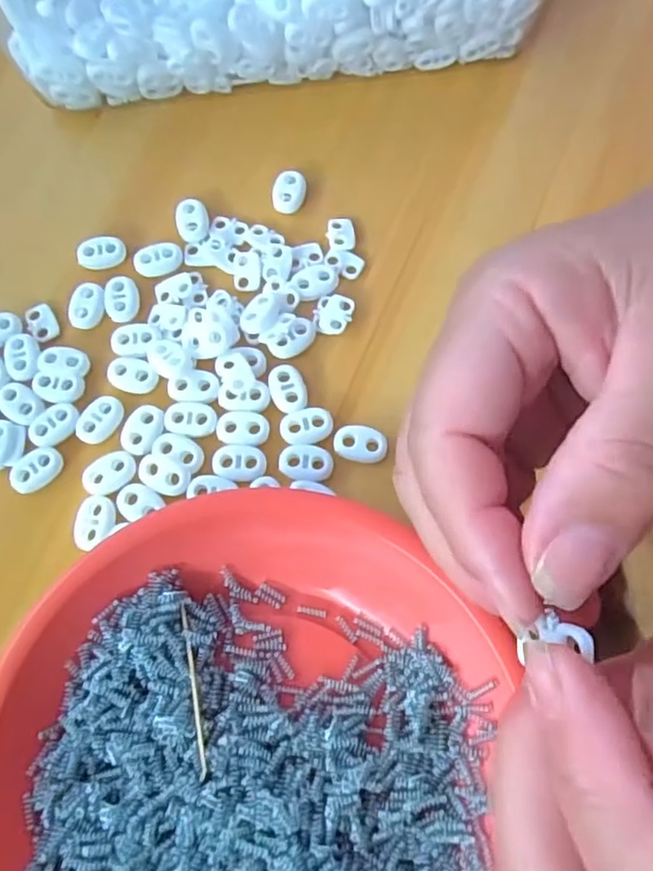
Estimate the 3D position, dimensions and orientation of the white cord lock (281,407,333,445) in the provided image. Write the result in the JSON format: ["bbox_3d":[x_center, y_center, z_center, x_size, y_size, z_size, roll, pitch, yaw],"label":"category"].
[{"bbox_3d":[-0.009,-0.005,0.263,0.022,0.004,0.015,-9,71,-2],"label":"white cord lock"}]

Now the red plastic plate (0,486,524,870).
[{"bbox_3d":[-0.030,0.116,0.213,0.178,0.023,0.186,5,71,3],"label":"red plastic plate"}]

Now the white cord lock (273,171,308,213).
[{"bbox_3d":[-0.018,-0.118,0.301,0.017,0.006,0.020,2,71,2],"label":"white cord lock"}]

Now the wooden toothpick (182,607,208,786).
[{"bbox_3d":[-0.049,0.092,0.225,0.004,0.004,0.059,-12,71,-3],"label":"wooden toothpick"}]

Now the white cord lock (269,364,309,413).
[{"bbox_3d":[-0.017,-0.021,0.268,0.014,0.004,0.023,-19,71,-6],"label":"white cord lock"}]

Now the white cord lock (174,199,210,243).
[{"bbox_3d":[-0.064,-0.103,0.297,0.015,0.006,0.021,-18,71,-5],"label":"white cord lock"}]

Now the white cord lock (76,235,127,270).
[{"bbox_3d":[-0.107,-0.087,0.293,0.022,0.004,0.014,-3,71,0],"label":"white cord lock"}]

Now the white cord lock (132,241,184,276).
[{"bbox_3d":[-0.079,-0.083,0.291,0.022,0.005,0.014,-17,71,-5],"label":"white cord lock"}]

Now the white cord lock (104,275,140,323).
[{"bbox_3d":[-0.094,-0.063,0.284,0.015,0.004,0.023,-8,71,-2],"label":"white cord lock"}]

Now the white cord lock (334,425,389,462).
[{"bbox_3d":[0.014,0.003,0.261,0.022,0.004,0.015,7,71,3],"label":"white cord lock"}]

